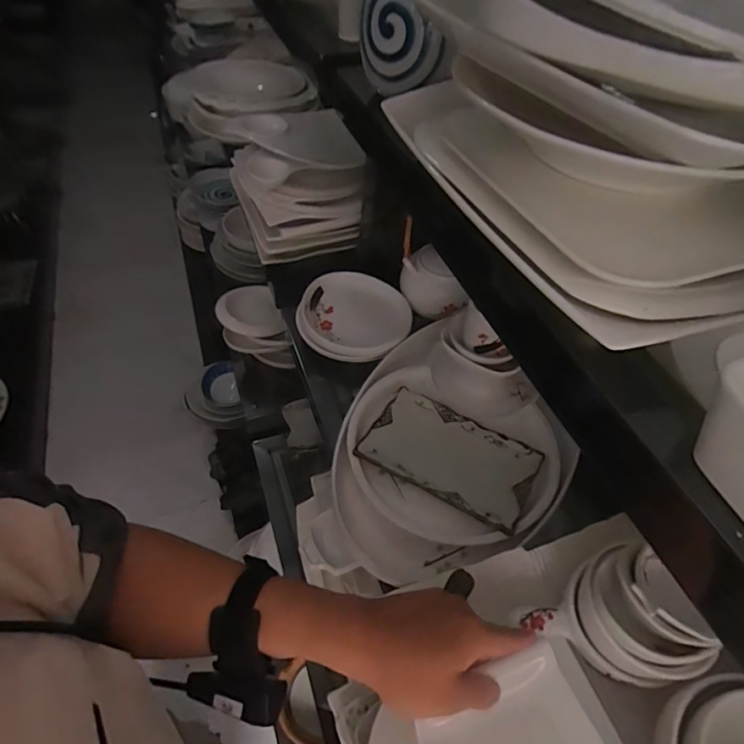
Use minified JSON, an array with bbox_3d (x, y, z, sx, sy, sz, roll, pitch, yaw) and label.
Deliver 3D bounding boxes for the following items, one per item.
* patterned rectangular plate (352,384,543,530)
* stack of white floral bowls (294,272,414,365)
[{"bbox_3d":[0.094,0.101,0.618,0.197,0.015,0.122,24,52,17],"label":"patterned rectangular plate"},{"bbox_3d":[-0.028,-0.085,0.788,0.178,0.045,0.161,20,51,14],"label":"stack of white floral bowls"}]

